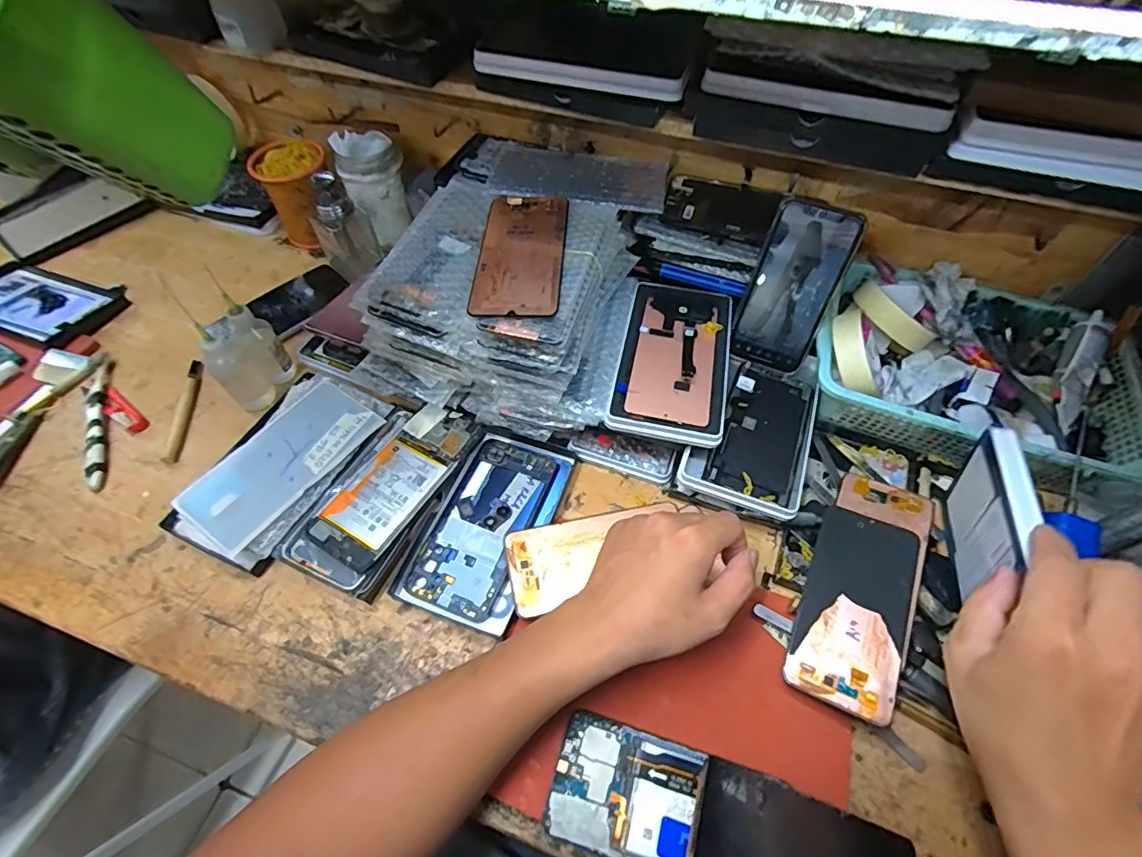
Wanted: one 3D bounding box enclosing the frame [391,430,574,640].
[{"bbox_3d":[-0.069,0.082,0.449,0.095,0.012,0.170,19,59,12],"label":"frame"}]

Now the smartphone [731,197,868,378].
[{"bbox_3d":[0.207,-0.128,0.481,0.072,0.151,0.004,20,26,8],"label":"smartphone"}]

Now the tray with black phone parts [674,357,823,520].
[{"bbox_3d":[0.169,-0.004,0.473,0.100,0.014,0.167,18,59,12],"label":"tray with black phone parts"}]

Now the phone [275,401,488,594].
[{"bbox_3d":[-0.160,0.050,0.448,0.087,0.013,0.176,23,59,14],"label":"phone"}]

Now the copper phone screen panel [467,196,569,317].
[{"bbox_3d":[-0.041,-0.151,0.437,0.072,0.004,0.146,3,59,2],"label":"copper phone screen panel"}]

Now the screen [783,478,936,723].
[{"bbox_3d":[0.229,0.122,0.401,0.076,0.006,0.189,19,60,22],"label":"screen"}]

